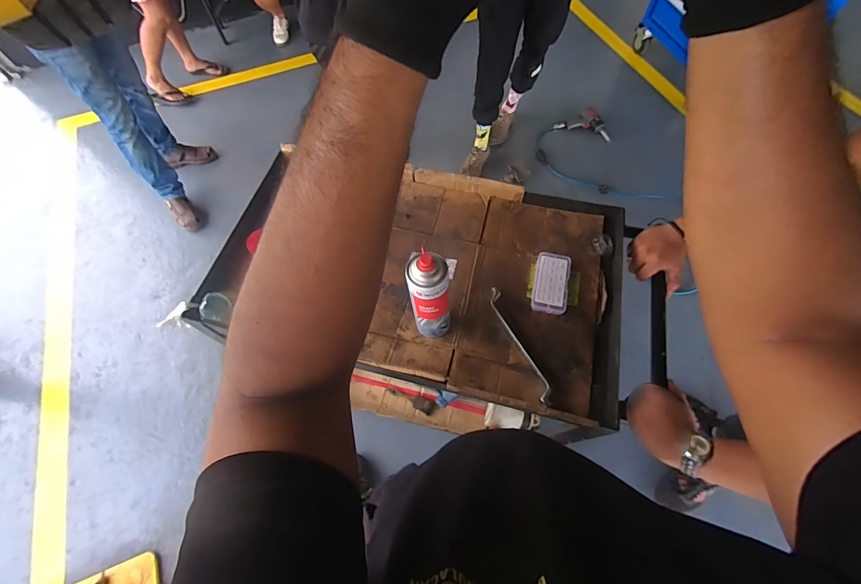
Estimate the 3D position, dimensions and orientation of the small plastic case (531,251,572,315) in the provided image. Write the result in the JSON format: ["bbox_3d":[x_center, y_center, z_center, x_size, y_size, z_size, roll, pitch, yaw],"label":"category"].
[{"bbox_3d":[0.239,-0.018,0.735,0.065,0.023,0.127,12,65,9],"label":"small plastic case"}]

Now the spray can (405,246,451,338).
[{"bbox_3d":[0.001,0.014,0.623,0.065,0.221,0.061,-1,64,2],"label":"spray can"}]

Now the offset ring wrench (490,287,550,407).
[{"bbox_3d":[0.164,0.096,0.689,0.027,0.023,0.231,-21,65,-7],"label":"offset ring wrench"}]

